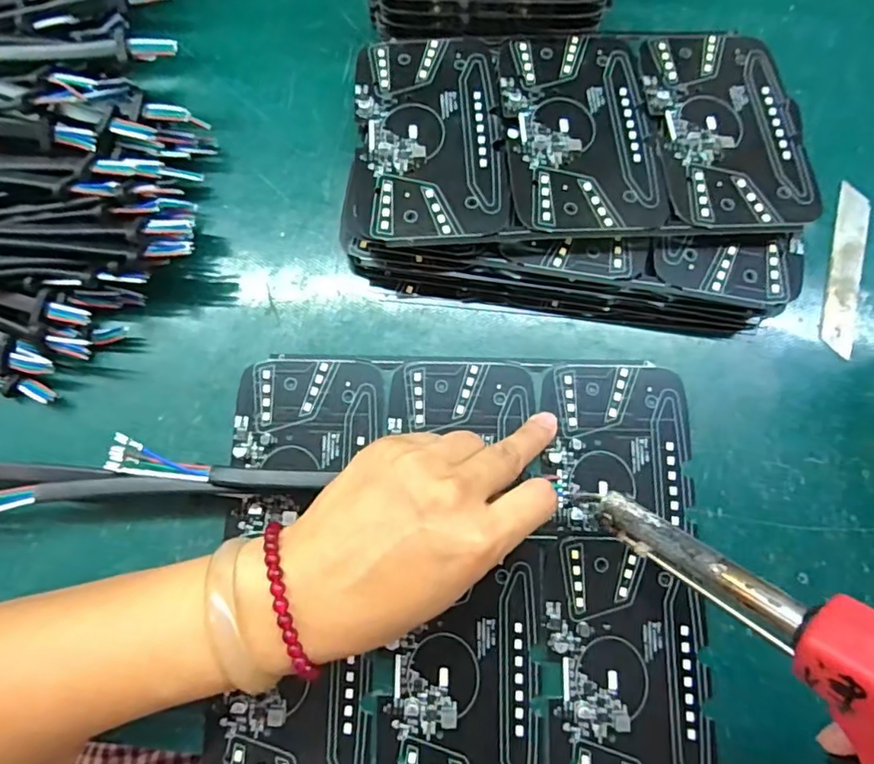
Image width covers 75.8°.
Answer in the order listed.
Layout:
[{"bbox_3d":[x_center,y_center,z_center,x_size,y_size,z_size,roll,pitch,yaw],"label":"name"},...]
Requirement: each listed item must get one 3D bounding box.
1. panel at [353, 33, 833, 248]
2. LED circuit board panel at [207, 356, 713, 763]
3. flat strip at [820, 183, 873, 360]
[{"bbox_3d":[0.076,-0.135,0.299,0.230,0.004,0.134,-1,70,-1],"label":"panel"},{"bbox_3d":[0.012,0.098,0.277,0.229,0.005,0.221,1,78,0],"label":"LED circuit board panel"},{"bbox_3d":[0.226,-0.063,0.310,0.018,0.004,0.099,14,79,3],"label":"flat strip"}]

